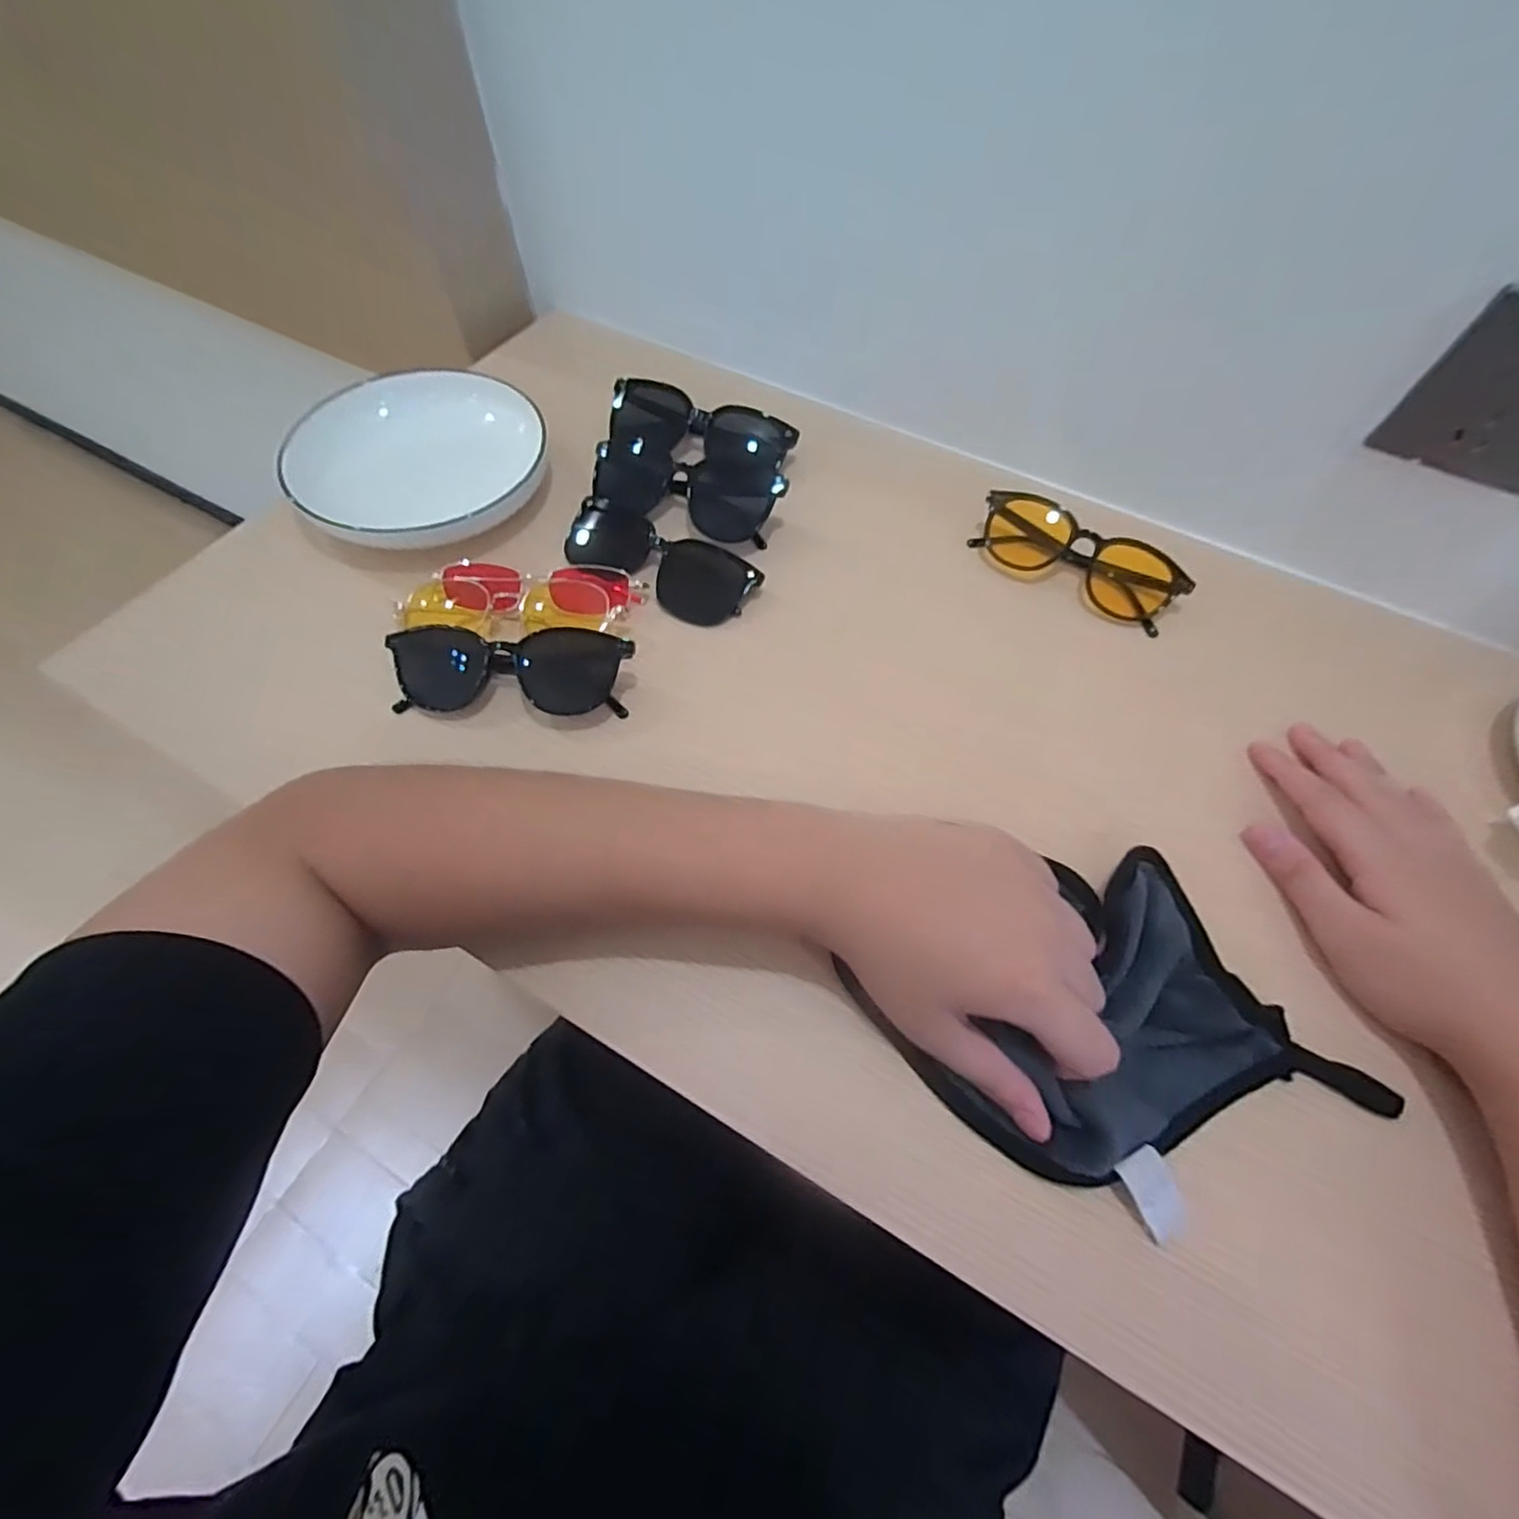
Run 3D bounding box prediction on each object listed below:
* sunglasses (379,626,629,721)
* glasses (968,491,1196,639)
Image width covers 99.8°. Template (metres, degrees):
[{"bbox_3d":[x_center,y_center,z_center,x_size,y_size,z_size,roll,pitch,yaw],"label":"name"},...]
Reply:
[{"bbox_3d":[-0.145,-0.053,0.376,0.139,0.031,0.056,7,60,2],"label":"sunglasses"},{"bbox_3d":[0.218,-0.140,0.437,0.137,0.032,0.047,31,64,15],"label":"glasses"}]

